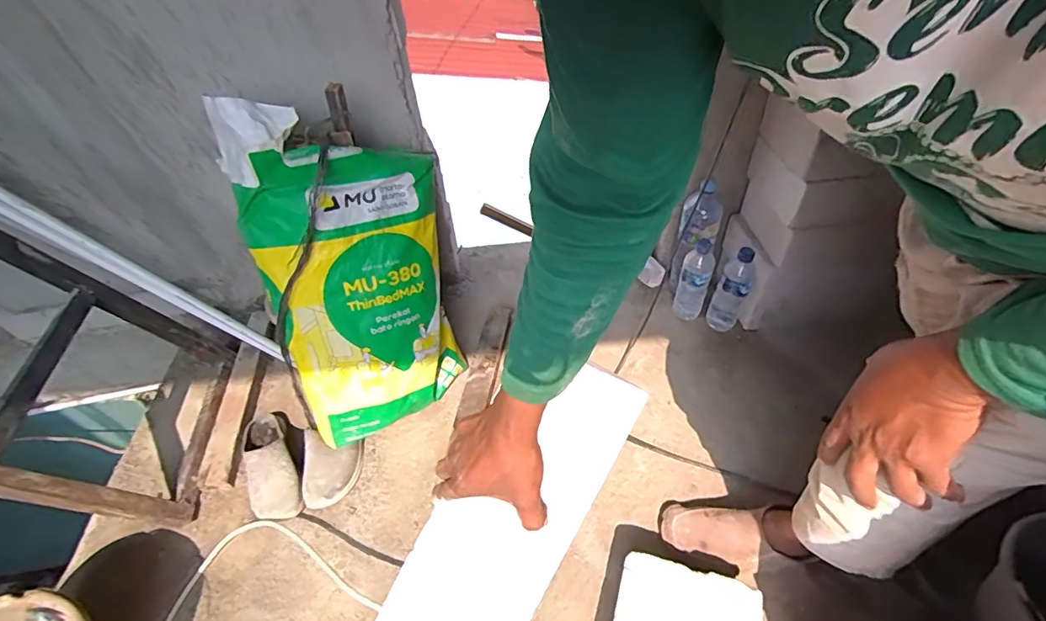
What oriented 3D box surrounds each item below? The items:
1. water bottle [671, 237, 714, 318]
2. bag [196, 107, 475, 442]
[{"bbox_3d":[0.398,-0.060,1.159,0.063,0.226,0.063,20,52,20],"label":"water bottle"},{"bbox_3d":[-0.306,-0.069,0.960,0.354,0.638,0.116,-18,25,-26],"label":"bag"}]

